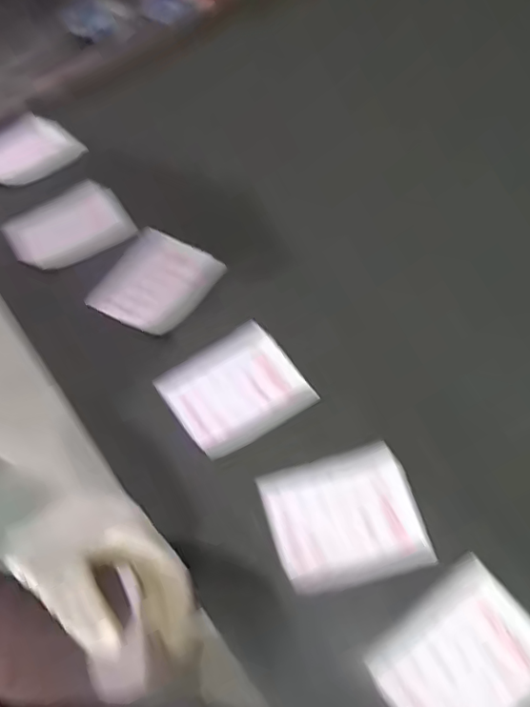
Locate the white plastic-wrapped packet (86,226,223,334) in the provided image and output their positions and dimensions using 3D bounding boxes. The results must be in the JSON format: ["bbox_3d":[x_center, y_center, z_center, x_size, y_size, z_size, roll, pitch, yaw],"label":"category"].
[{"bbox_3d":[-0.106,-0.071,0.544,0.101,0.011,0.103,24,66,18],"label":"white plastic-wrapped packet"}]

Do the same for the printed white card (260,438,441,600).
[{"bbox_3d":[0.060,0.125,0.422,0.109,0.006,0.093,-16,67,-5],"label":"printed white card"}]

